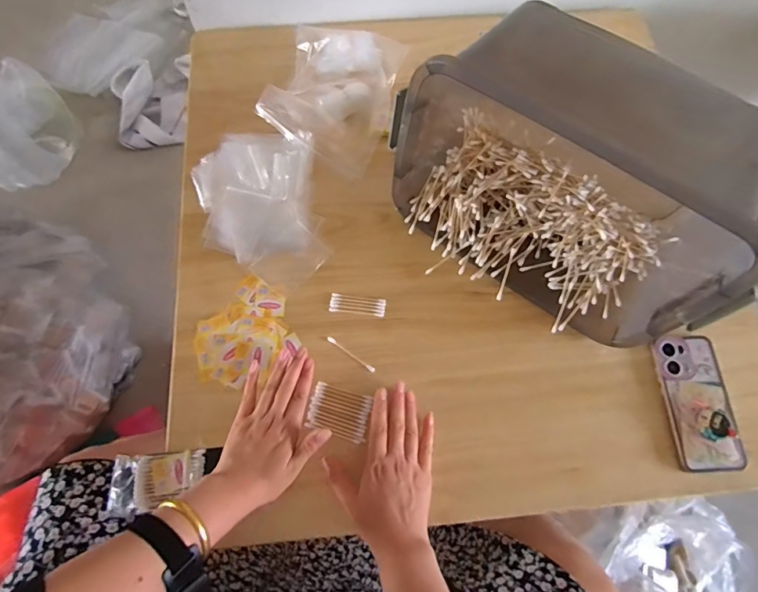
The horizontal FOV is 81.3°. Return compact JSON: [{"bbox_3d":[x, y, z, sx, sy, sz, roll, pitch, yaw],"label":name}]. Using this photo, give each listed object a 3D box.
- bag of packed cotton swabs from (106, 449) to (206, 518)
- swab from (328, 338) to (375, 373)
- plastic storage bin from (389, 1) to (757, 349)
[{"bbox_3d":[-0.258,0.215,0.508,0.109,0.013,0.063,-3,70,-3],"label":"bag of packed cotton swabs"},{"bbox_3d":[-0.036,0.075,0.564,0.073,0.004,0.007,34,74,9],"label":"swab"},{"bbox_3d":[0.217,-0.135,0.517,0.411,0.239,0.220,33,72,10],"label":"plastic storage bin"}]

